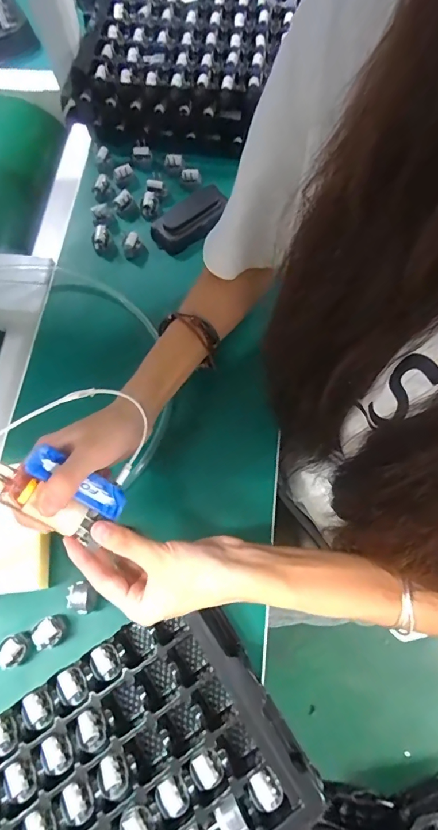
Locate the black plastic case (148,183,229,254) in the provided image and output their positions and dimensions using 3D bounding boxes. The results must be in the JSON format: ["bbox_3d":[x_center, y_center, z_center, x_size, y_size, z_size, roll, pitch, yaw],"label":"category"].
[{"bbox_3d":[-0.038,-0.253,0.547,0.050,0.026,0.104,44,83,2],"label":"black plastic case"}]

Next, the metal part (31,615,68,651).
[{"bbox_3d":[-0.156,0.200,0.392,0.026,0.020,0.024,-41,74,-12],"label":"metal part"}]

